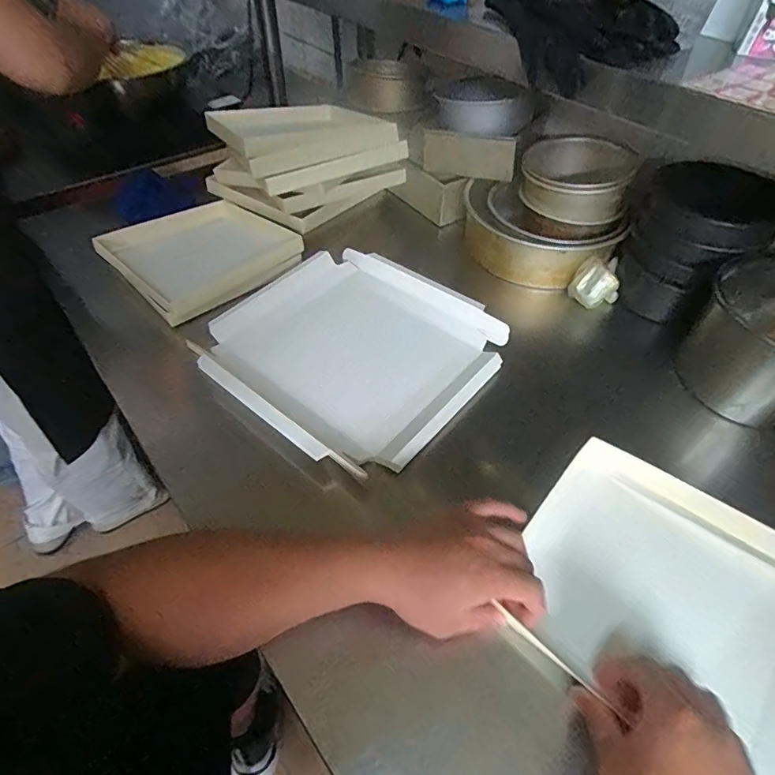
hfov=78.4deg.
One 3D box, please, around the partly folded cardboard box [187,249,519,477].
[{"bbox_3d":[-0.046,-0.053,0.633,0.333,0.051,0.326,33,57,24],"label":"partly folded cardboard box"}]

